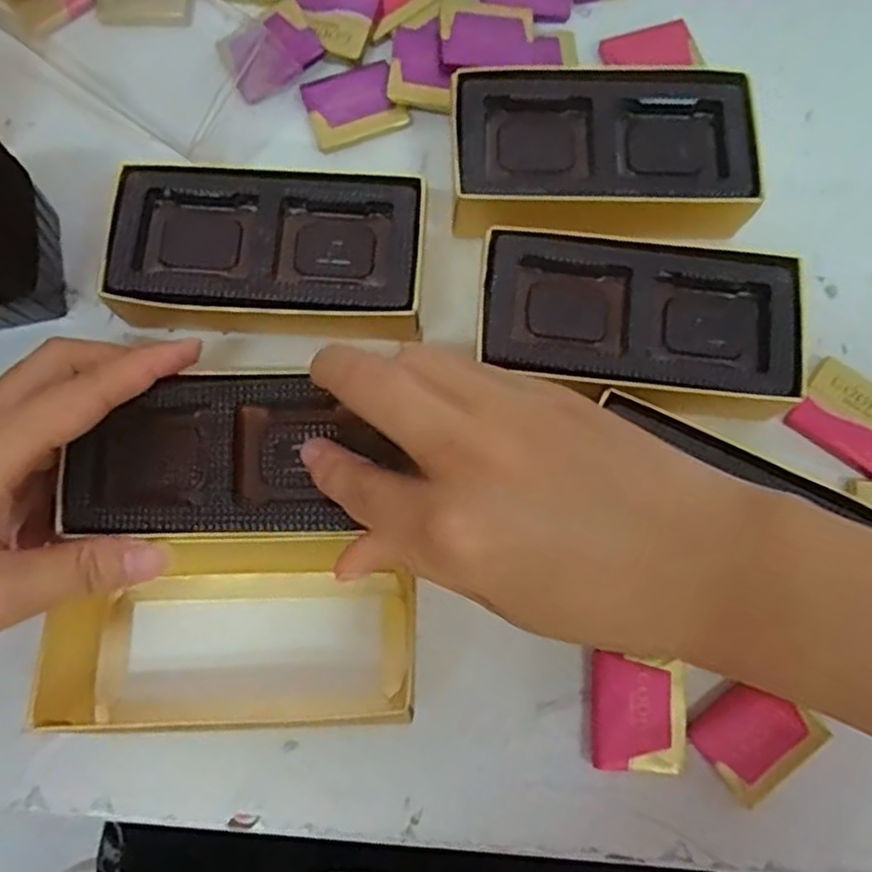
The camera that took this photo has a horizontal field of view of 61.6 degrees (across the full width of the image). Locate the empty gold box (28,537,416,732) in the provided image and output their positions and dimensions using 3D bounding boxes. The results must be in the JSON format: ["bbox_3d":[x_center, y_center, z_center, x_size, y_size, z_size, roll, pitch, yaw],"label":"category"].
[{"bbox_3d":[-0.070,0.069,0.254,0.122,0.028,0.062,-2,78,-1],"label":"empty gold box"}]

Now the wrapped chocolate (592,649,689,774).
[{"bbox_3d":[0.071,0.097,0.256,0.033,0.005,0.037,7,78,1],"label":"wrapped chocolate"}]

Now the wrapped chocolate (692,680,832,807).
[{"bbox_3d":[0.111,0.103,0.253,0.038,0.004,0.032,-37,81,-7],"label":"wrapped chocolate"}]

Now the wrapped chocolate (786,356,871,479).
[{"bbox_3d":[0.159,-0.007,0.281,0.039,0.008,0.032,34,80,6],"label":"wrapped chocolate"}]

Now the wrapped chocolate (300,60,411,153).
[{"bbox_3d":[-0.035,-0.140,0.308,0.039,0.006,0.031,-21,79,-4],"label":"wrapped chocolate"}]

